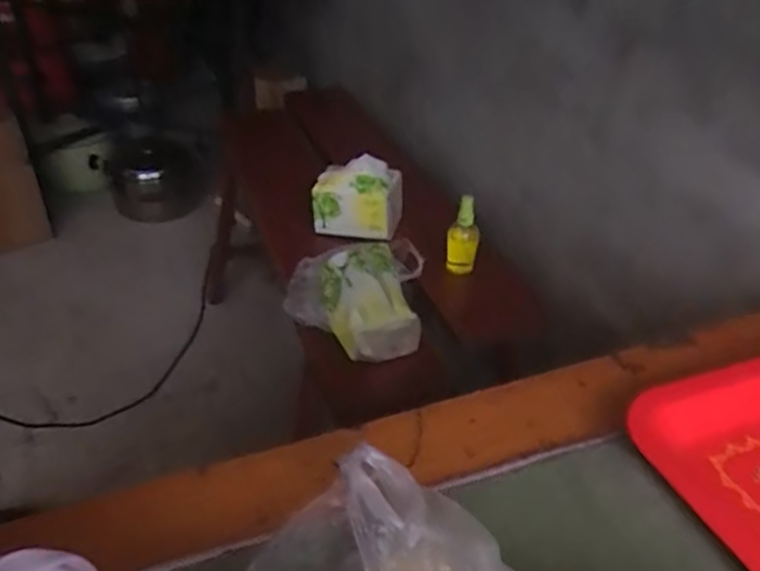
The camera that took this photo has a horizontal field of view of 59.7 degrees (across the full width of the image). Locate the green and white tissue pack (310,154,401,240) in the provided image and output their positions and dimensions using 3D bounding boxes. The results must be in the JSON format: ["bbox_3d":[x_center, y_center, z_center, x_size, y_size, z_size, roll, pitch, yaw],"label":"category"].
[{"bbox_3d":[-0.039,-0.139,1.086,0.146,0.125,0.079,2,35,-2],"label":"green and white tissue pack"}]

